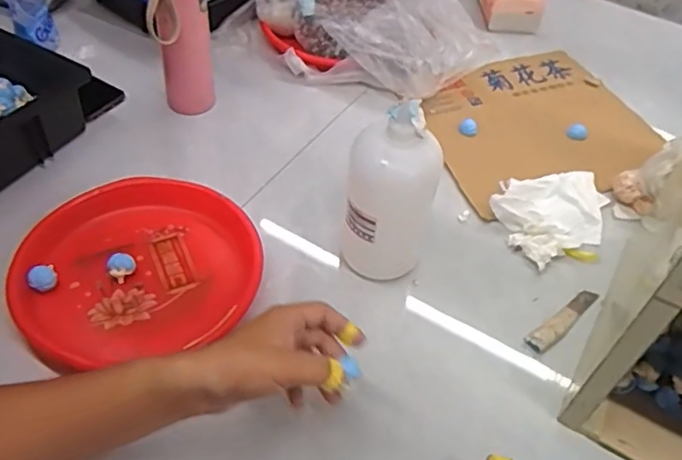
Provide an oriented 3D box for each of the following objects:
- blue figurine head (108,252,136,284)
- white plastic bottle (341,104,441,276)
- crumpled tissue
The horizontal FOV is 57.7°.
[{"bbox_3d":[-0.237,0.040,0.671,0.027,0.025,0.020,-34,58,-30],"label":"blue figurine head"},{"bbox_3d":[0.052,-0.036,0.653,0.092,0.193,0.082,10,48,5],"label":"white plastic bottle"},{"bbox_3d":[0.273,-0.026,0.772,0.158,0.032,0.106,-20,52,-21],"label":"crumpled tissue"}]

